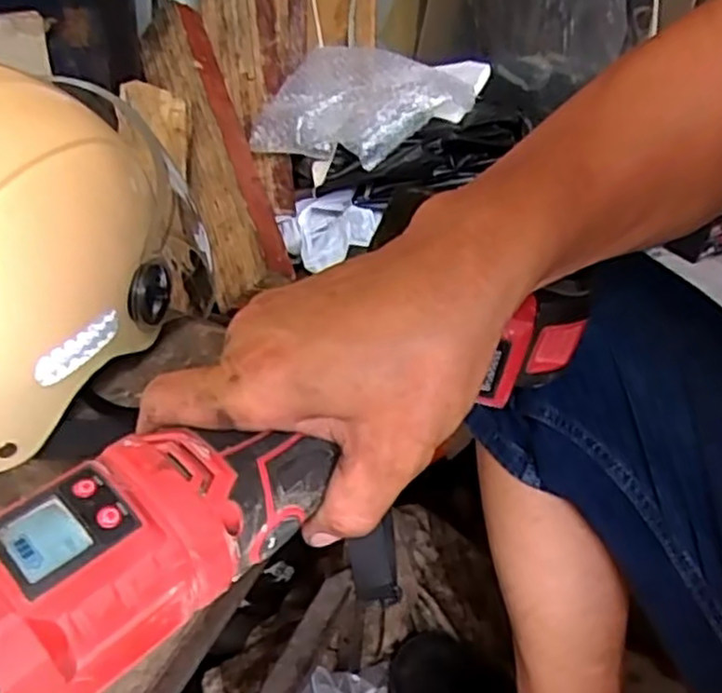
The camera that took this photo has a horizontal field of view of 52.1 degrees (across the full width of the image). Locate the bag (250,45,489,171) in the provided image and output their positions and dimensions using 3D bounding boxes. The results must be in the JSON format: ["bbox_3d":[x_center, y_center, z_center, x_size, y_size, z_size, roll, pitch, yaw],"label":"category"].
[{"bbox_3d":[0.020,-0.355,1.057,0.287,0.088,0.255,11,35,9],"label":"bag"}]

